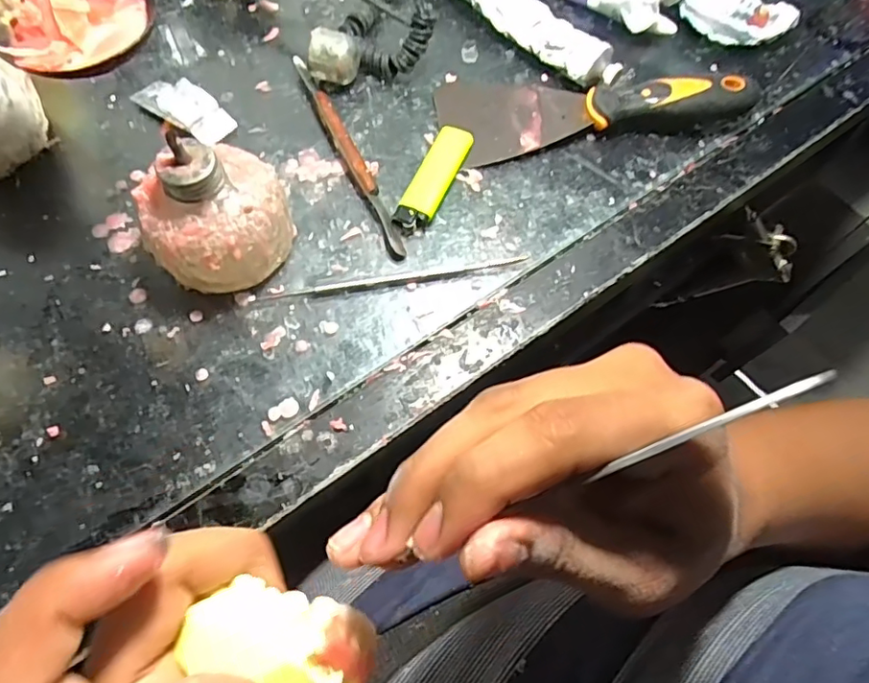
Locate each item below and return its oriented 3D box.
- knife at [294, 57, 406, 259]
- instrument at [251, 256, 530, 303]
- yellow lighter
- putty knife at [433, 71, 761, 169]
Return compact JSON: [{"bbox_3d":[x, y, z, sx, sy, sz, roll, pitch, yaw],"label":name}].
[{"bbox_3d":[-0.055,-0.122,0.360,0.012,0.013,0.165,-24,69,-13],"label":"knife"},{"bbox_3d":[-0.022,-0.036,0.328,0.158,0.004,0.006,-9,67,-7],"label":"instrument"},{"bbox_3d":[-0.001,-0.100,0.351,0.022,0.014,0.078,25,67,8],"label":"yellow lighter"},{"bbox_3d":[0.104,-0.166,0.379,0.196,0.032,0.069,-10,67,-7],"label":"putty knife"}]

